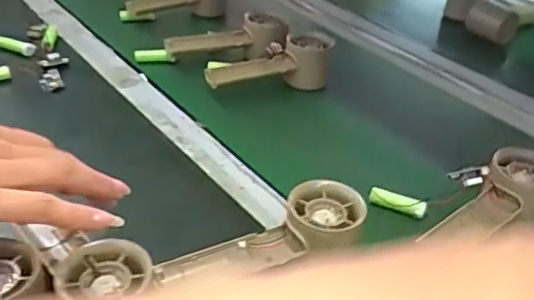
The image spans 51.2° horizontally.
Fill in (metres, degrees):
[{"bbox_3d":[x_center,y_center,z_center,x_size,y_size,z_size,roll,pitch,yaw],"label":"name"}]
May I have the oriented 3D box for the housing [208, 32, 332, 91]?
[{"bbox_3d":[-0.001,-0.096,0.659,0.152,0.065,0.054,-19,42,-27],"label":"housing"}]

